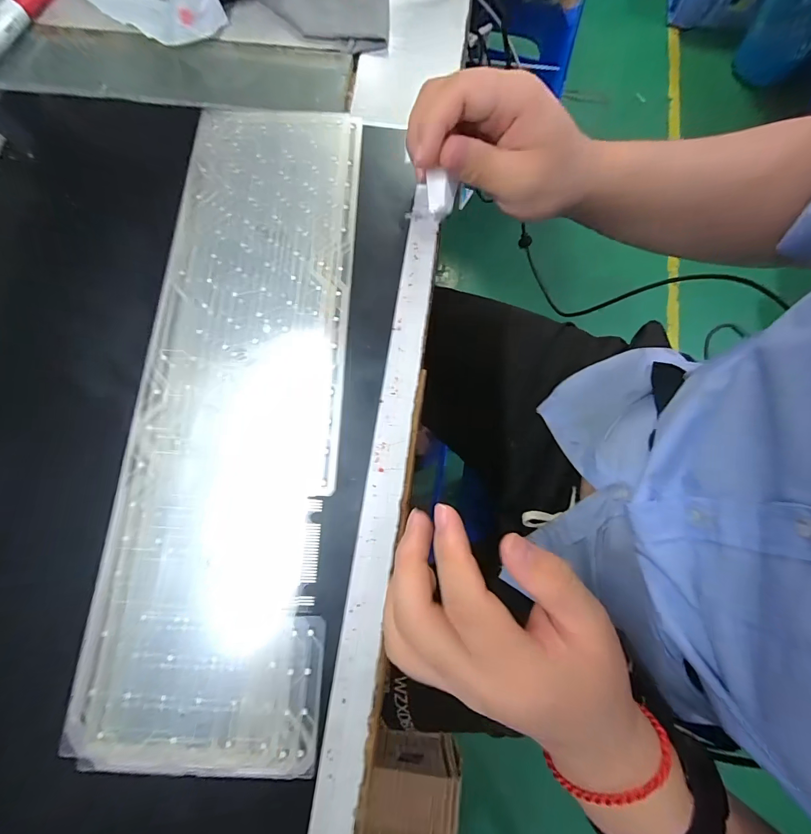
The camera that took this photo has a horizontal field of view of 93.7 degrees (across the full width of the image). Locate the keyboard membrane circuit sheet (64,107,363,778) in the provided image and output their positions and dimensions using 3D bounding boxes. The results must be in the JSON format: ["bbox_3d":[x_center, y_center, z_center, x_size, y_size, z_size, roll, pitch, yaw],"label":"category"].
[{"bbox_3d":[-0.103,-0.021,0.239,0.126,0.004,0.406,2,77,1],"label":"keyboard membrane circuit sheet"}]

